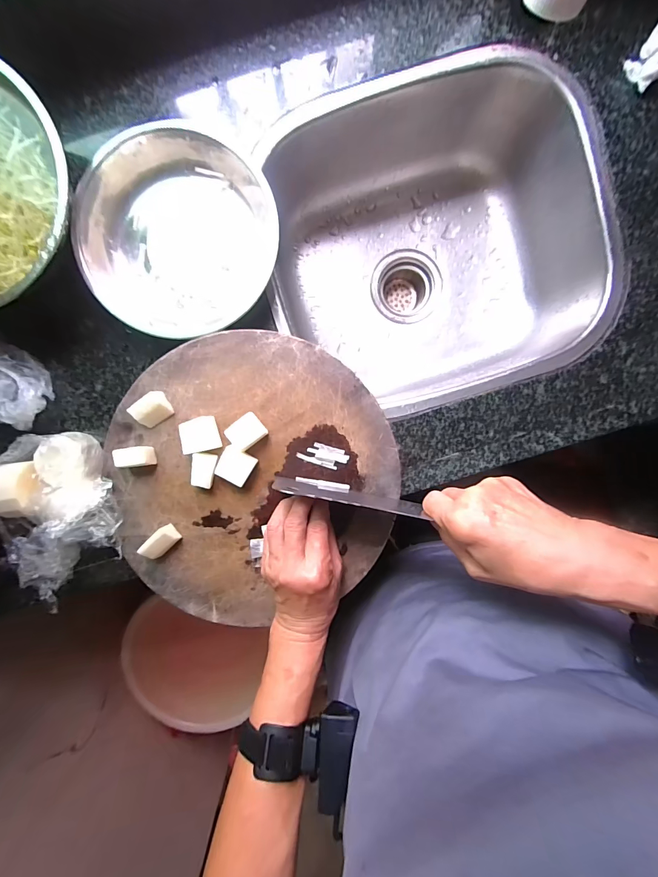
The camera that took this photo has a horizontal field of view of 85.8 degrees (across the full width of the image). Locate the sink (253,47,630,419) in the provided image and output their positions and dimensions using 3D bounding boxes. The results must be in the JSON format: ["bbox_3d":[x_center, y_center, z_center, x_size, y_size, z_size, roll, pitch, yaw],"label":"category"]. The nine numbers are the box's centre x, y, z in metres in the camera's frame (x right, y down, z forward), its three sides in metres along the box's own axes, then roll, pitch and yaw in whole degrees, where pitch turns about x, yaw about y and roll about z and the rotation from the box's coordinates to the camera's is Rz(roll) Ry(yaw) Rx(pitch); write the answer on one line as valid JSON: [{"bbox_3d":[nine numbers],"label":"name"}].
[{"bbox_3d":[0.125,-0.239,0.480,0.359,0.176,0.366,-17,96,1],"label":"sink"}]

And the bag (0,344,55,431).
[{"bbox_3d":[-0.347,-0.060,0.384,0.066,0.041,0.091,-31,95,3],"label":"bag"}]

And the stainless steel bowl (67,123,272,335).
[{"bbox_3d":[-0.158,-0.209,0.375,0.192,0.036,0.196,0,96,0],"label":"stainless steel bowl"}]

